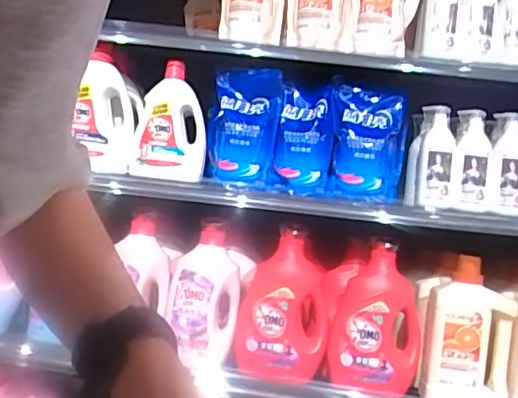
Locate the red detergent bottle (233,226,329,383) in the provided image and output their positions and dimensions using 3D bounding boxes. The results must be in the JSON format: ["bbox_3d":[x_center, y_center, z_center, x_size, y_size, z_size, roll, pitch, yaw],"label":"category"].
[{"bbox_3d":[0.059,0.223,1.226,0.187,0.294,0.140,7,0,6],"label":"red detergent bottle"}]

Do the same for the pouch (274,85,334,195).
[{"bbox_3d":[0.095,-0.129,1.207,0.127,0.217,0.058,7,0,8],"label":"pouch"}]

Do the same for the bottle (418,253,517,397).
[{"bbox_3d":[0.446,0.286,1.198,0.176,0.304,0.096,7,0,4],"label":"bottle"}]

